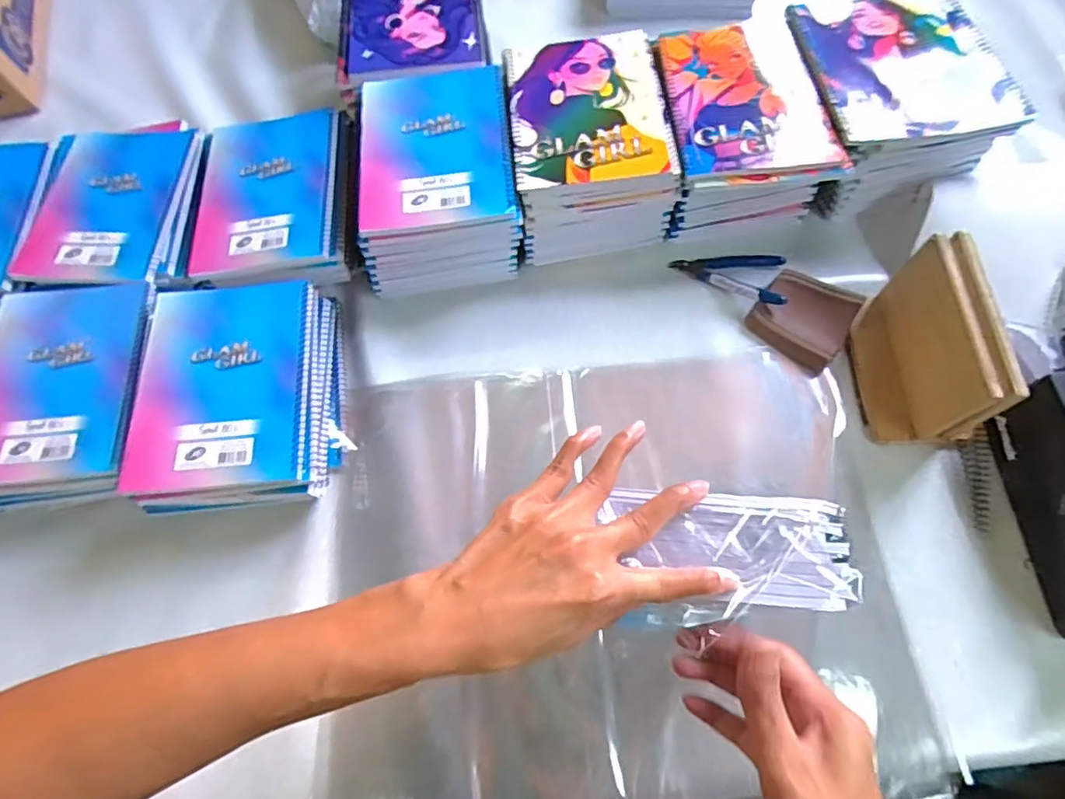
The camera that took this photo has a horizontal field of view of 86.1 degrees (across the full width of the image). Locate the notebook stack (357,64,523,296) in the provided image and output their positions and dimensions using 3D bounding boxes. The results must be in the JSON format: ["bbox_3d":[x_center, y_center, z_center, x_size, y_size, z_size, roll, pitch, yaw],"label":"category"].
[{"bbox_3d":[-0.098,-0.228,0.620,0.156,0.119,0.194,-7,67,0],"label":"notebook stack"}]

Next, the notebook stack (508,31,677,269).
[{"bbox_3d":[0.059,-0.267,0.626,0.154,0.122,0.211,-6,67,1],"label":"notebook stack"}]

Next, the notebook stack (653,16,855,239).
[{"bbox_3d":[0.218,-0.279,0.618,0.159,0.121,0.201,-3,67,2],"label":"notebook stack"}]

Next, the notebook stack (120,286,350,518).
[{"bbox_3d":[-0.272,-0.002,0.549,0.169,0.085,0.210,-11,67,-1],"label":"notebook stack"}]

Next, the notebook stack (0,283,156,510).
[{"bbox_3d":[-0.448,-0.011,0.555,0.180,0.064,0.210,-5,67,1],"label":"notebook stack"}]

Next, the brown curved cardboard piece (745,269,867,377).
[{"bbox_3d":[0.278,-0.084,0.585,0.089,0.021,0.093,35,73,16],"label":"brown curved cardboard piece"}]

